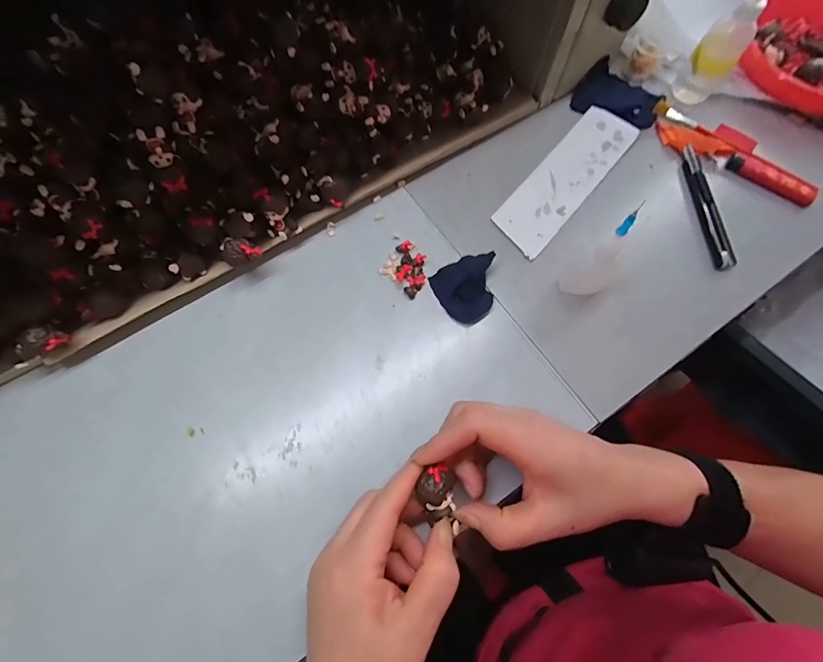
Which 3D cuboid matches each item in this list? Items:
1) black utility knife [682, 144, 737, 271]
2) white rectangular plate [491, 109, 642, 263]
[{"bbox_3d":[0.274,-0.120,0.363,0.016,0.008,0.139,2,70,-1],"label":"black utility knife"},{"bbox_3d":[0.146,-0.146,0.370,0.055,0.006,0.181,39,75,12],"label":"white rectangular plate"}]

